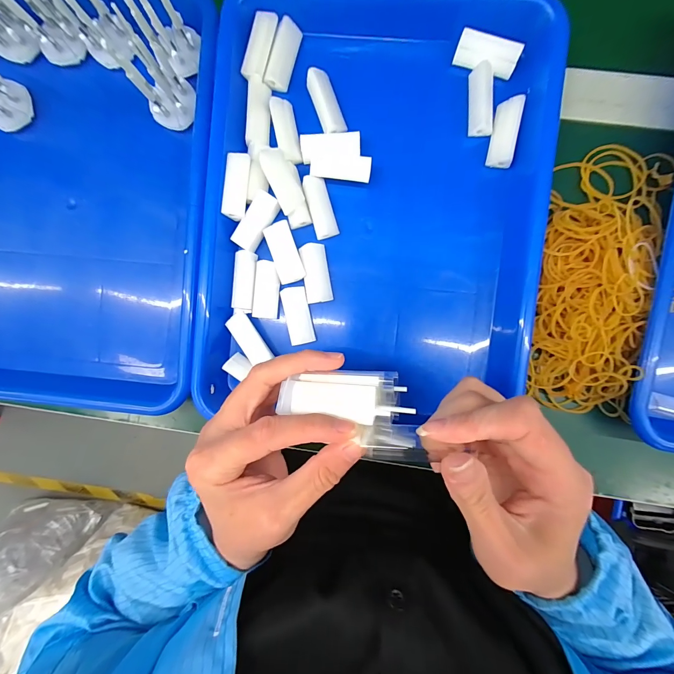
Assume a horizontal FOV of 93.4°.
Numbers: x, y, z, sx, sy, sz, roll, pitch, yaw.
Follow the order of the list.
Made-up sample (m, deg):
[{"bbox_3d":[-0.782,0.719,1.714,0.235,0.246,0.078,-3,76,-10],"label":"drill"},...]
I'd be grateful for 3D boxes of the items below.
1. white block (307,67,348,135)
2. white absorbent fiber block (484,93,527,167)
[{"bbox_3d":[-0.008,-0.180,0.243,0.018,0.011,0.044,-21,91,3],"label":"white block"},{"bbox_3d":[0.127,-0.154,0.239,0.018,0.013,0.046,7,92,3],"label":"white absorbent fiber block"}]

